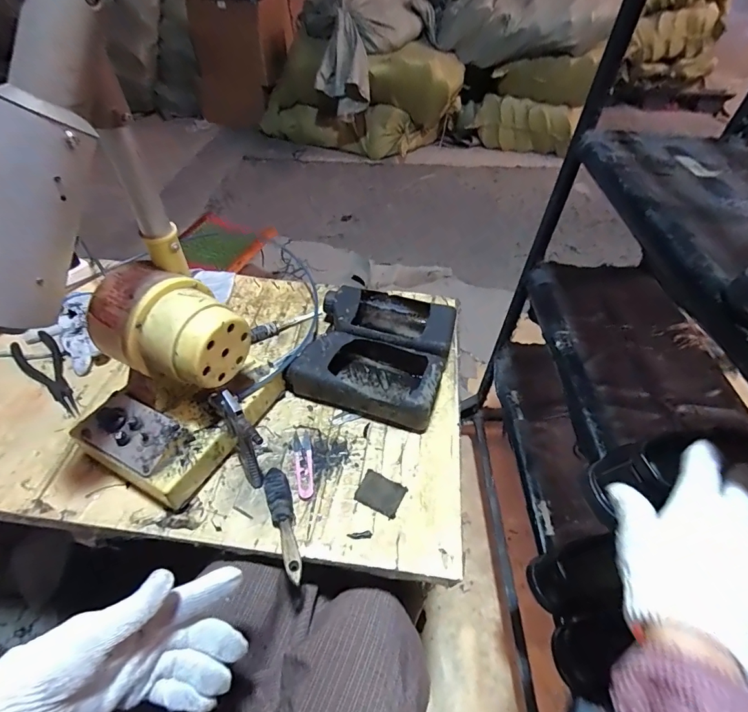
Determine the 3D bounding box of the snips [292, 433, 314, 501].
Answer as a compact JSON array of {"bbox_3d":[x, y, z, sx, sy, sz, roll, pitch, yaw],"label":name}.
[{"bbox_3d":[-0.094,0.144,0.545,0.025,0.006,0.099,-7,49,-8],"label":"snips"}]

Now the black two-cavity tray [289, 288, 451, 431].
[{"bbox_3d":[0.005,-0.018,0.654,0.215,0.062,0.235,14,49,11],"label":"black two-cavity tray"}]

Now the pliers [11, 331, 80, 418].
[{"bbox_3d":[-0.503,0.031,0.636,0.058,0.021,0.195,-35,58,-28],"label":"pliers"}]

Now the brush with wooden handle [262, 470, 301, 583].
[{"bbox_3d":[-0.104,0.194,0.483,0.029,0.024,0.139,-17,51,-16],"label":"brush with wooden handle"}]

